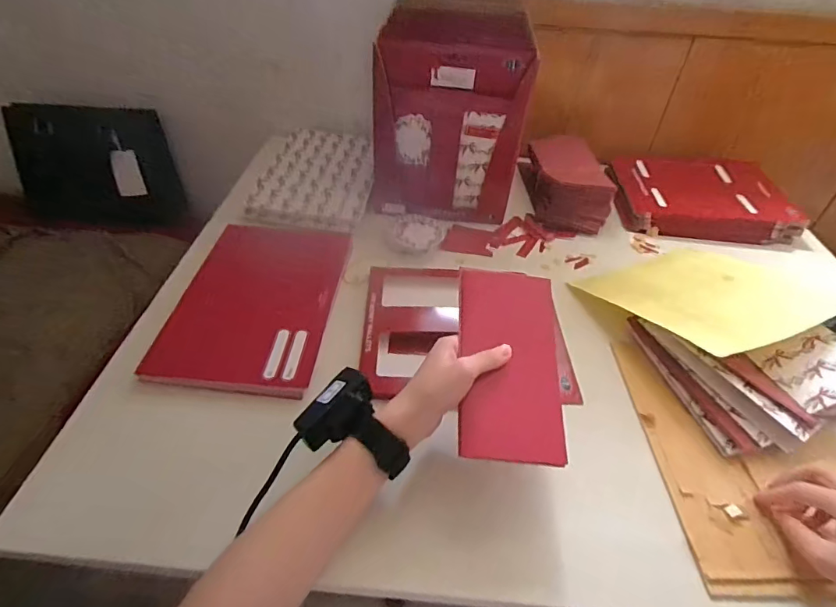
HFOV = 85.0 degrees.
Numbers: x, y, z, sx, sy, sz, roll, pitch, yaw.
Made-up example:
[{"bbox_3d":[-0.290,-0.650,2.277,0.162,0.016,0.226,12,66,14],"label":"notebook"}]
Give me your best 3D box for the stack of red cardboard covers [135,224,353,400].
[{"bbox_3d":[-0.191,-0.009,0.555,0.176,0.018,0.253,5,49,3],"label":"stack of red cardboard covers"}]

